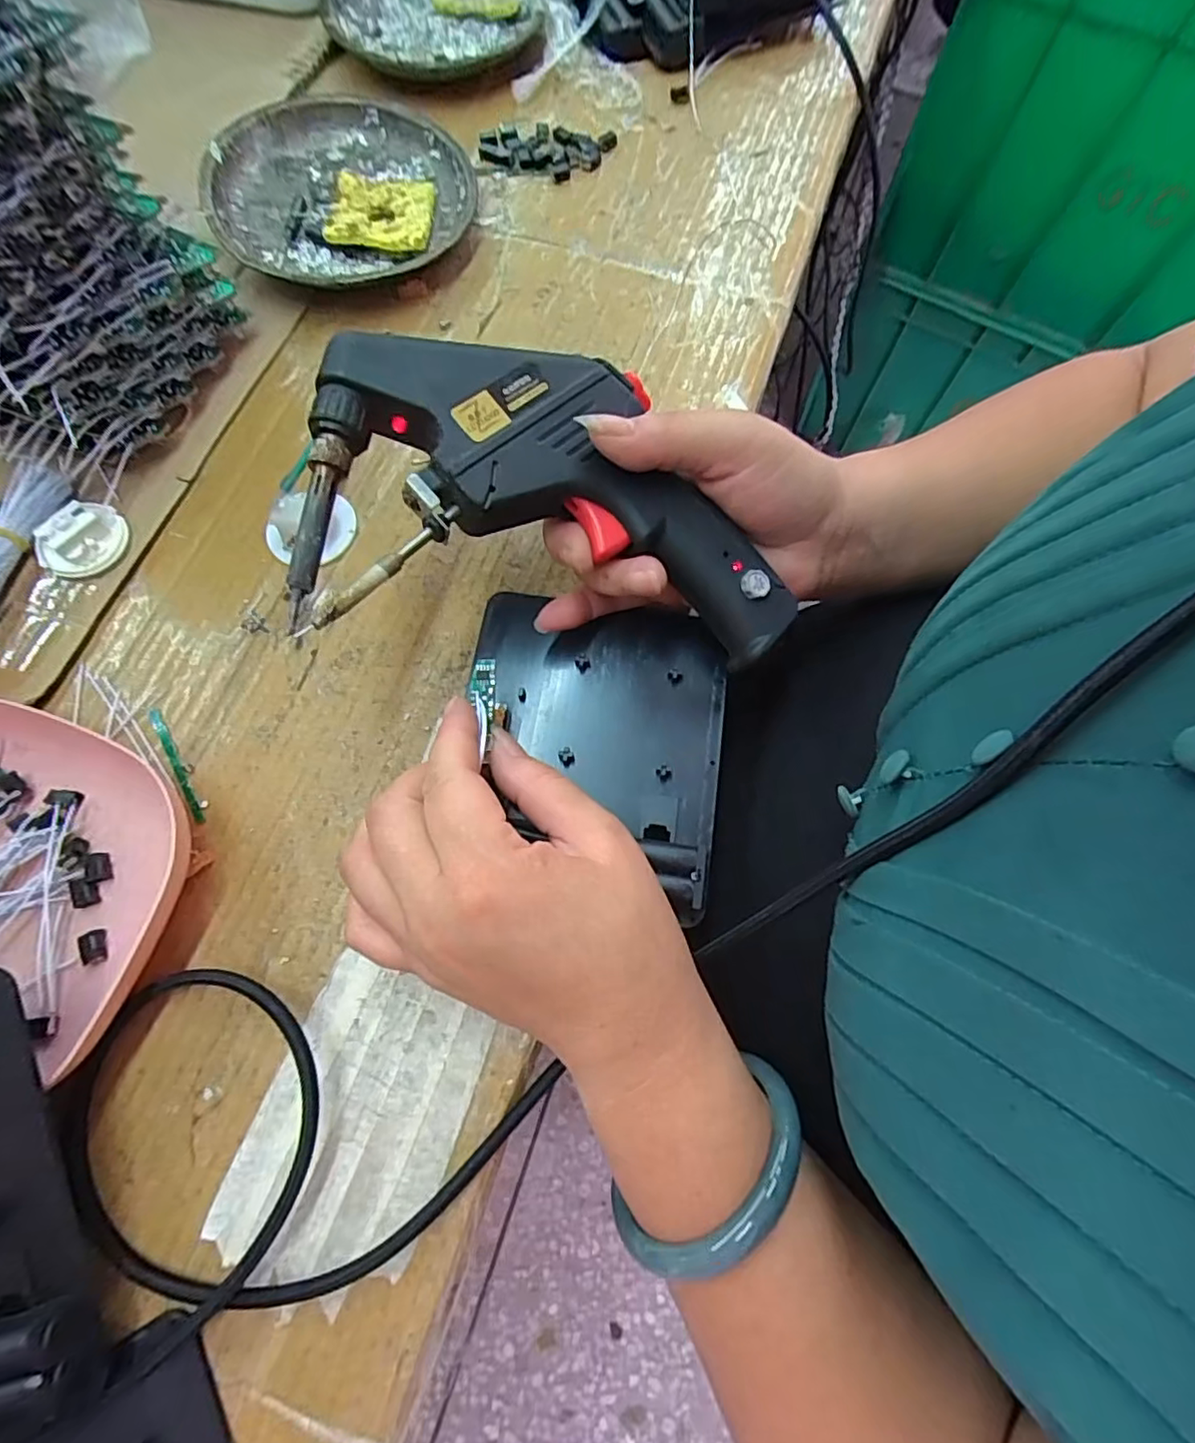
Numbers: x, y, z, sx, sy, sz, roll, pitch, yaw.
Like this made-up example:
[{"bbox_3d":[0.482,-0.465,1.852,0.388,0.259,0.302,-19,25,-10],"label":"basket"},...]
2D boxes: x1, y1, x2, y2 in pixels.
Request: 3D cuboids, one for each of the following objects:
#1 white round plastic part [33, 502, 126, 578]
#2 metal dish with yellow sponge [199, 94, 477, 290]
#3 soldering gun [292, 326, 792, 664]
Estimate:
[{"bbox_3d":[-0.237,-0.083,0.287,0.025,0.022,0.038,35,73,11],"label":"white round plastic part"},{"bbox_3d":[-0.145,-0.299,0.354,0.141,0.032,0.121,-20,73,-7],"label":"metal dish with yellow sponge"},{"bbox_3d":[-0.013,-0.083,0.239,0.175,0.031,0.106,3,85,-16],"label":"soldering gun"}]

